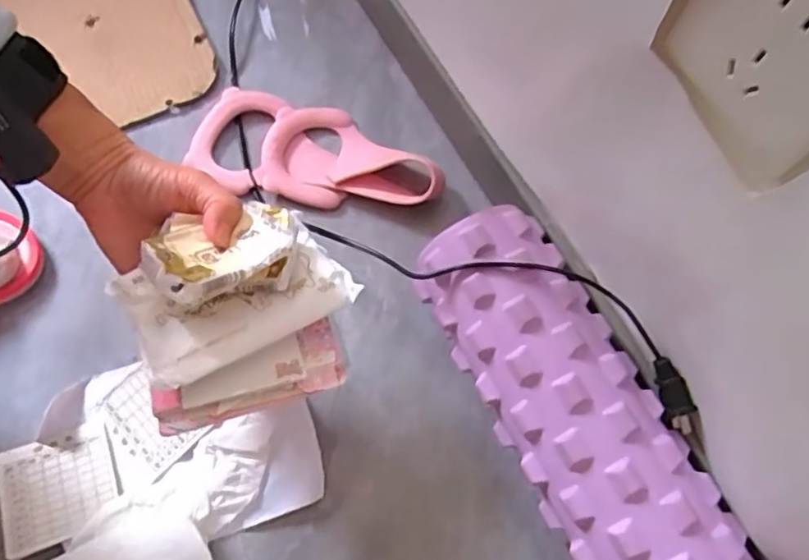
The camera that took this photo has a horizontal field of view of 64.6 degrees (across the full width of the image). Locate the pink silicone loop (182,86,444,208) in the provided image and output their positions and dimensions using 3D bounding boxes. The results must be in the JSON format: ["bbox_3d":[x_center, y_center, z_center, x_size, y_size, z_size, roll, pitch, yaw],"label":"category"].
[{"bbox_3d":[-0.083,-0.119,0.587,0.234,0.017,0.097,9,68,3],"label":"pink silicone loop"}]

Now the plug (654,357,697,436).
[{"bbox_3d":[0.186,0.080,0.439,0.017,0.014,0.055,-19,91,-8],"label":"plug"}]

